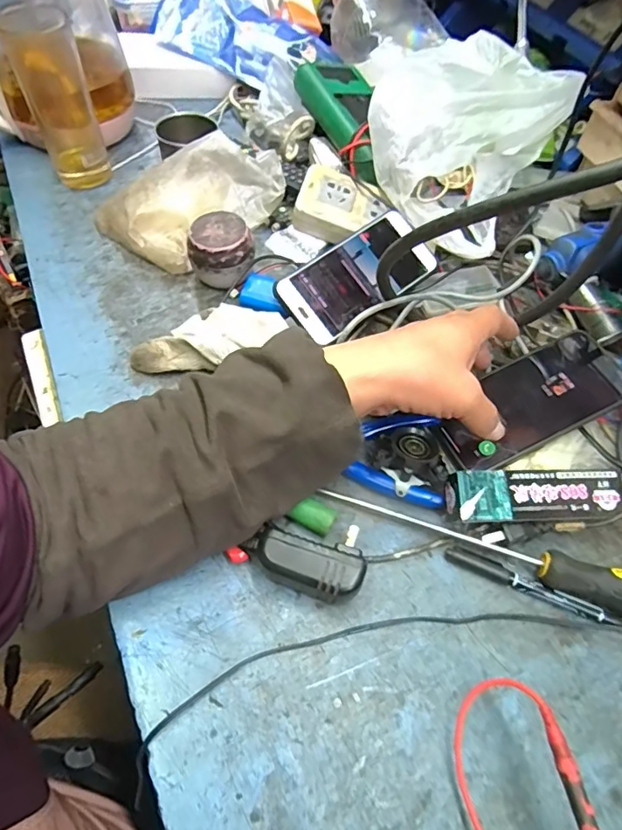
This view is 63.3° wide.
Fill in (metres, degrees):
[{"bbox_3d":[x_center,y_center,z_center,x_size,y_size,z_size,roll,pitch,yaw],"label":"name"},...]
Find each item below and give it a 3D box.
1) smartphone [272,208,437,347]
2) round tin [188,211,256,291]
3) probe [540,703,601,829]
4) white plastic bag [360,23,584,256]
[{"bbox_3d":[0.045,-0.133,0.477,0.148,0.015,0.074,-38,85,-15],"label":"smartphone"},{"bbox_3d":[-0.085,-0.157,0.482,0.059,0.044,0.052,-4,57,-8],"label":"round tin"},{"bbox_3d":[0.132,0.195,0.243,0.010,0.010,0.092,-4,57,-8],"label":"probe"},{"bbox_3d":[0.145,-0.292,0.520,0.184,0.101,0.218,29,59,13],"label":"white plastic bag"}]

